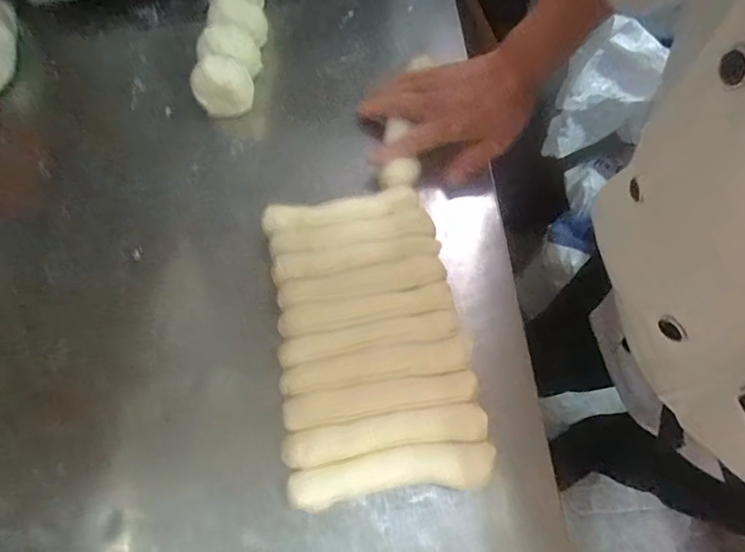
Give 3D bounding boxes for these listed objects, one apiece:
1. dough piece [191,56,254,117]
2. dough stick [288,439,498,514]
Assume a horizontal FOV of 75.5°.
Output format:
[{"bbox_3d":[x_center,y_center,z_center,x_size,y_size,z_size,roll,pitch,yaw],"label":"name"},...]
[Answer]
[{"bbox_3d":[-0.146,-0.185,0.469,0.055,0.045,0.044,-22,68,-10],"label":"dough piece"},{"bbox_3d":[0.012,0.134,0.328,0.135,0.030,0.030,-8,66,-2],"label":"dough stick"}]

